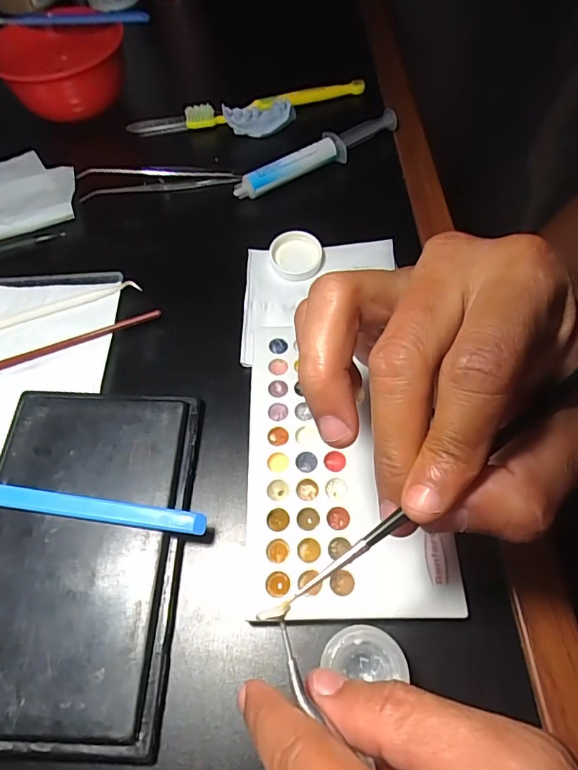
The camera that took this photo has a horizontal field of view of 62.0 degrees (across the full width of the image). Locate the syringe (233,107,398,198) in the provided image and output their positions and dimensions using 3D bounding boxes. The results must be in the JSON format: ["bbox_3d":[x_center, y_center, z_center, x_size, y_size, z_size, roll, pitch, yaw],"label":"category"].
[{"bbox_3d":[0.023,-0.169,0.352,0.134,0.018,0.017,-29,62,-15],"label":"syringe"}]

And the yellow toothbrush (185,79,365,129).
[{"bbox_3d":[-0.009,-0.231,0.399,0.151,0.021,0.018,-13,60,-6],"label":"yellow toothbrush"}]

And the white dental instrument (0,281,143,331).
[{"bbox_3d":[-0.161,-0.043,0.295,0.137,0.005,0.008,-18,60,-9],"label":"white dental instrument"}]

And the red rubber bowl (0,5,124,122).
[{"bbox_3d":[-0.189,-0.264,0.405,0.105,0.061,0.095,-20,60,-10],"label":"red rubber bowl"}]

